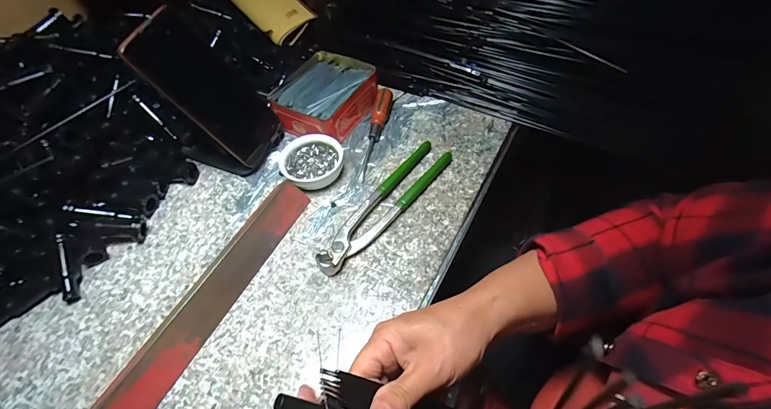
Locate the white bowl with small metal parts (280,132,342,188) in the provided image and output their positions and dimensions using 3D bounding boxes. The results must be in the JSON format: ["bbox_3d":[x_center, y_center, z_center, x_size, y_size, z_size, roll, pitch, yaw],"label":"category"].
[{"bbox_3d":[-0.086,-0.048,0.435,0.072,0.025,0.068,-2,54,3],"label":"white bowl with small metal parts"}]

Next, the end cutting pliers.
[{"bbox_3d":[0.000,-0.003,0.400,0.042,0.018,0.198,31,62,24],"label":"end cutting pliers"}]

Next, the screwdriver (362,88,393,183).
[{"bbox_3d":[-0.012,-0.094,0.461,0.020,0.024,0.136,8,55,10],"label":"screwdriver"}]

